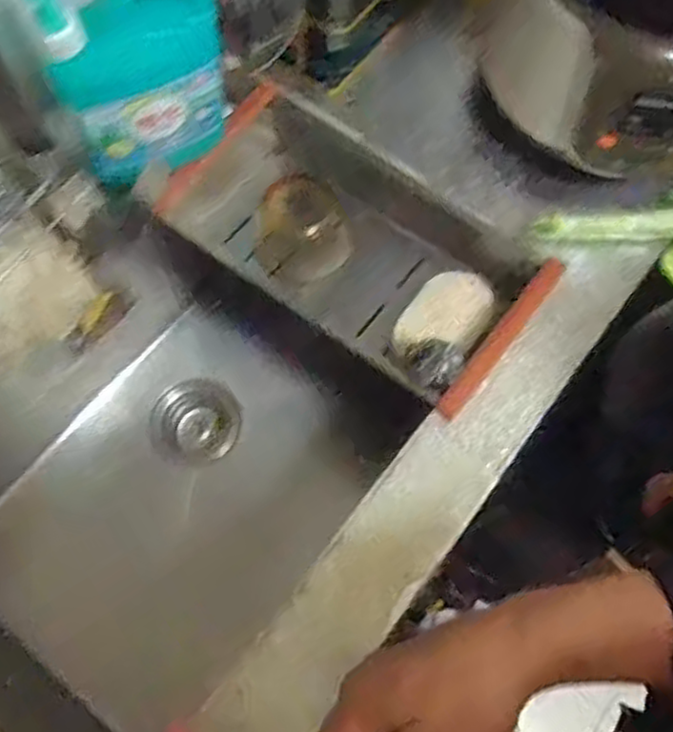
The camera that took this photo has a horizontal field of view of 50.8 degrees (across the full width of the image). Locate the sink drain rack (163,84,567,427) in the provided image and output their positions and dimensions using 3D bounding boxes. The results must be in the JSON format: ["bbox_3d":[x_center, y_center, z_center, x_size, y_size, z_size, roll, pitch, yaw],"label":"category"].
[{"bbox_3d":[0.010,-0.130,0.752,0.397,0.097,0.199,36,71,11],"label":"sink drain rack"}]

